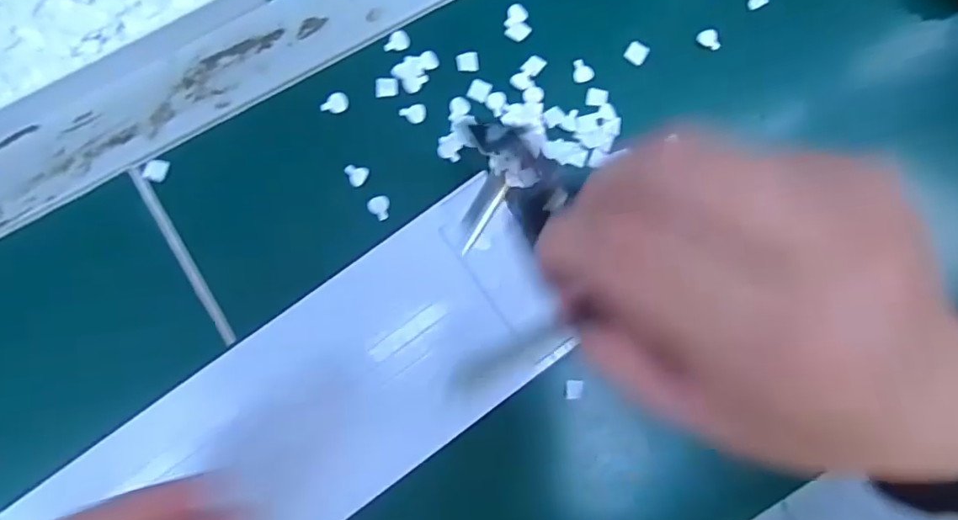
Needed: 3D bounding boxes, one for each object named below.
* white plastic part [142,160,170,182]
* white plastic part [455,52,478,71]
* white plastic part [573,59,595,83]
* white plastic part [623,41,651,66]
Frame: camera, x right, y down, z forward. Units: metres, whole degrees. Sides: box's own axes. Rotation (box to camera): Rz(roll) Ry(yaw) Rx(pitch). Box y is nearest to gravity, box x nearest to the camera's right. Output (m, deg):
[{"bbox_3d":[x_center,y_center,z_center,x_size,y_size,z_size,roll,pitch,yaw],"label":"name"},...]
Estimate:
[{"bbox_3d":[-0.154,-0.043,0.259,0.009,0.004,0.011,20,88,-3],"label":"white plastic part"},{"bbox_3d":[-0.006,-0.099,0.270,0.011,0.004,0.009,-7,90,-4],"label":"white plastic part"},{"bbox_3d":[0.053,-0.095,0.273,0.011,0.004,0.012,-5,90,-4],"label":"white plastic part"},{"bbox_3d":[0.080,-0.105,0.276,0.011,0.004,0.011,31,87,-3],"label":"white plastic part"}]

